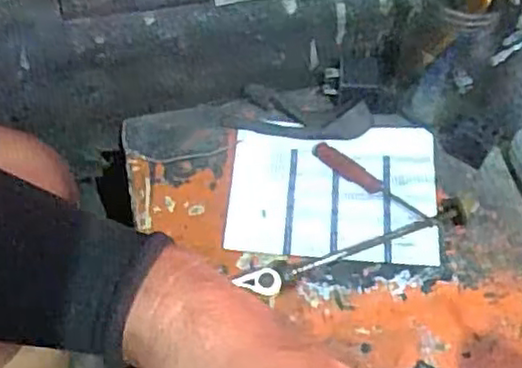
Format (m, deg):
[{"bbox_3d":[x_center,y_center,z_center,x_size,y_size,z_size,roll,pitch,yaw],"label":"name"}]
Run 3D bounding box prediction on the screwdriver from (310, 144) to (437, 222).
[{"bbox_3d":[0.076,-0.001,0.479,0.096,0.012,0.018,34,64,19],"label":"screwdriver"}]

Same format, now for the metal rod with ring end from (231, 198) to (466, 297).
[{"bbox_3d":[0.062,0.042,0.441,0.154,0.014,0.019,-18,60,-11],"label":"metal rod with ring end"}]

